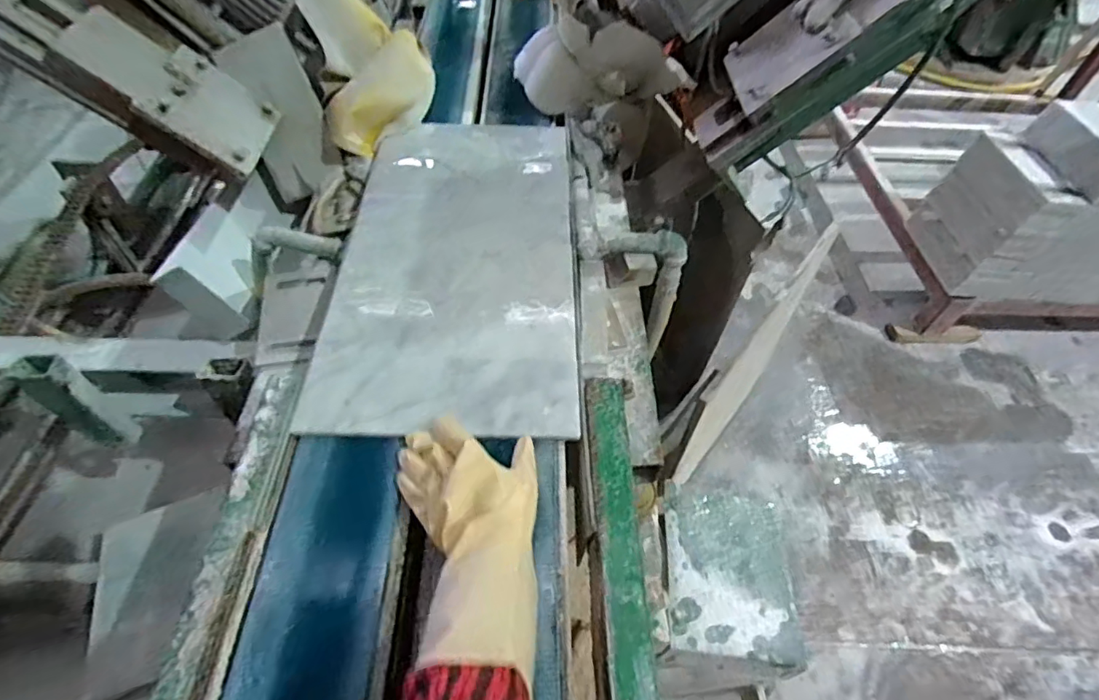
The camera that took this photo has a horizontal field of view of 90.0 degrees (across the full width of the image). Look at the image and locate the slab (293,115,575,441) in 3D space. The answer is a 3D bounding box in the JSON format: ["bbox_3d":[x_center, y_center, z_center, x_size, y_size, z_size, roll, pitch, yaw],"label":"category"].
[{"bbox_3d":[-0.118,-0.135,0.738,0.303,0.018,0.550,1,55,0],"label":"slab"}]

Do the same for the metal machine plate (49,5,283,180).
[{"bbox_3d":[-0.523,-0.354,0.766,0.242,0.041,0.156,29,46,-32],"label":"metal machine plate"}]

